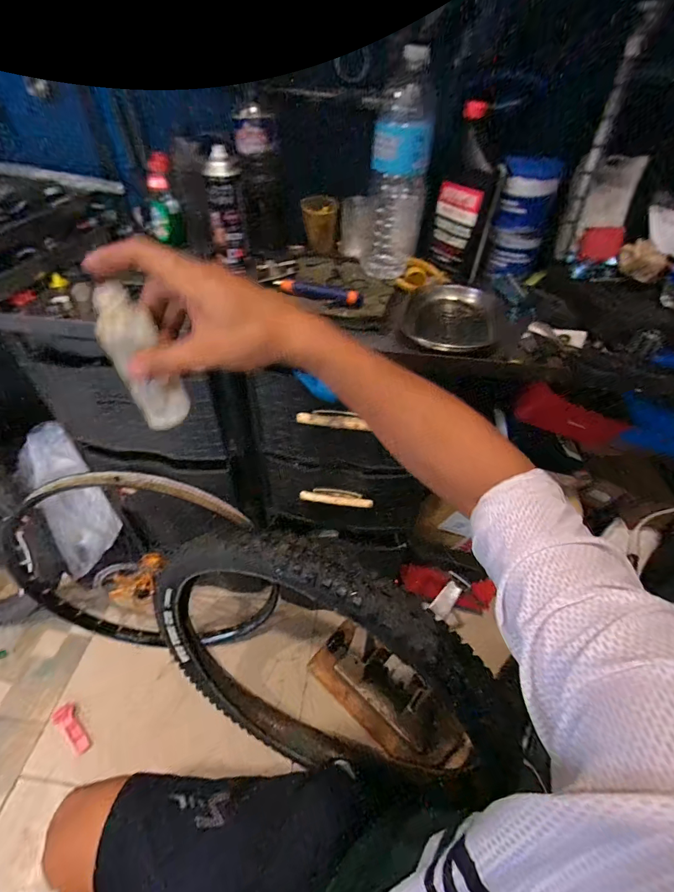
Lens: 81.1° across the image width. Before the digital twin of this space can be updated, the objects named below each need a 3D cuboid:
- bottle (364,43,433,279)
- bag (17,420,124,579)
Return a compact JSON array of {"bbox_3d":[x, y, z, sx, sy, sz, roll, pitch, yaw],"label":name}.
[{"bbox_3d":[0.109,-0.457,0.675,0.094,0.303,0.083,11,46,8],"label":"bottle"},{"bbox_3d":[-0.627,0.140,0.935,0.139,0.397,0.071,-13,23,-14],"label":"bag"}]

